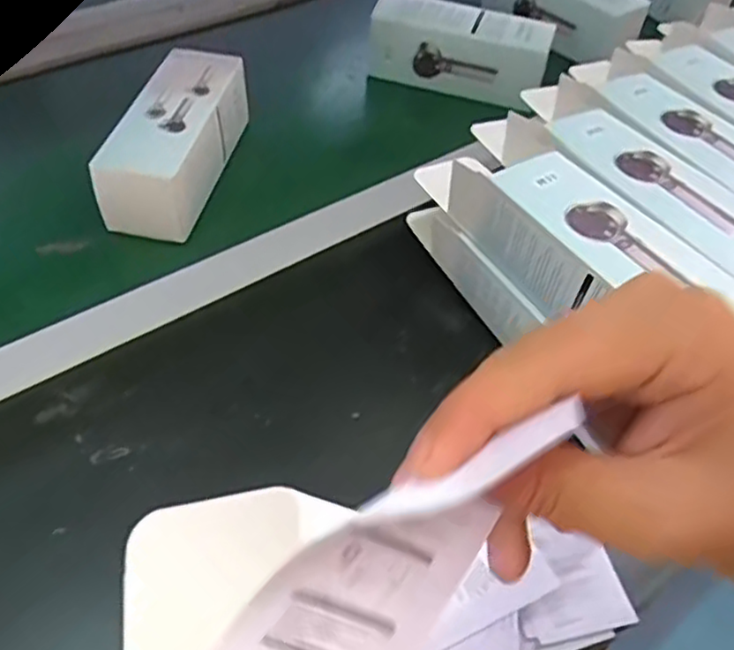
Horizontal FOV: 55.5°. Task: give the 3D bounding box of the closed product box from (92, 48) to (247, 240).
[{"bbox_3d":[-0.145,-0.138,0.538,0.064,0.067,0.165,11,49,4],"label":"closed product box"}]

